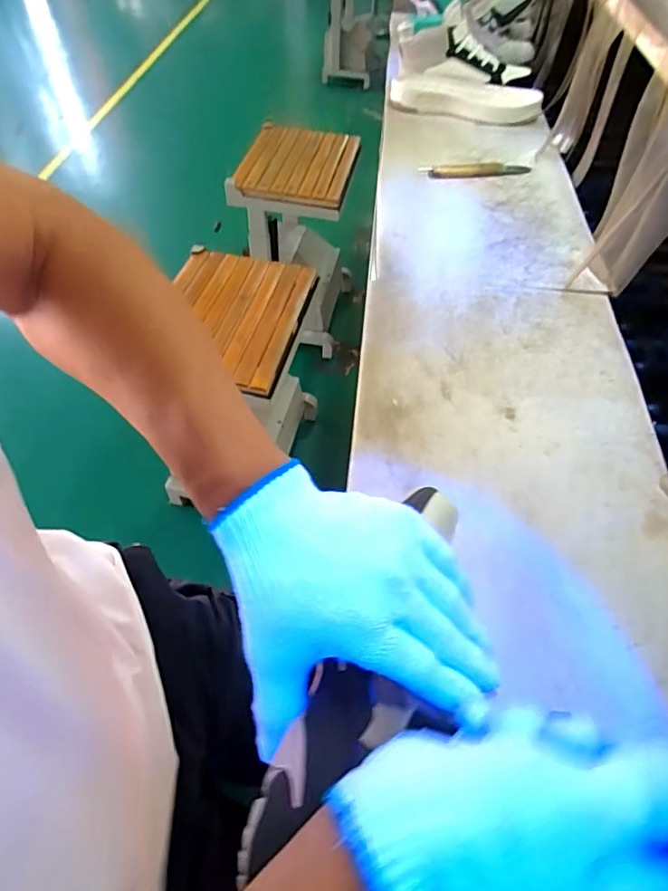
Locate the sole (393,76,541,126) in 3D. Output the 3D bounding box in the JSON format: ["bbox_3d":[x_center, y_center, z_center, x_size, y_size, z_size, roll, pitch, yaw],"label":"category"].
[{"bbox_3d":[0.248,-0.657,0.973,0.273,0.039,0.106,2,53,2],"label":"sole"}]

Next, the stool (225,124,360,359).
[{"bbox_3d":[-0.091,-0.610,1.544,0.286,0.491,0.388,10,54,7],"label":"stool"}]

